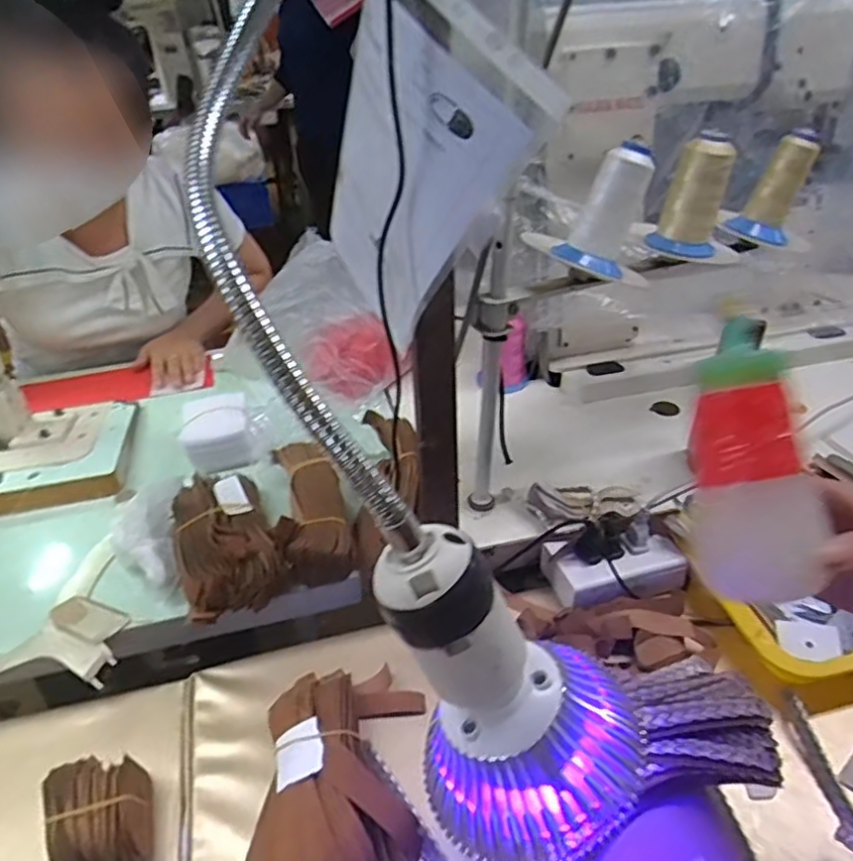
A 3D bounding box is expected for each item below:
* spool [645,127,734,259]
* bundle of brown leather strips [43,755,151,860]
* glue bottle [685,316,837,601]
[{"bbox_3d":[0.264,-0.235,0.654,0.067,0.108,0.058,11,38,17],"label":"spool"},{"bbox_3d":[-0.226,0.274,0.458,0.065,0.056,0.076,-12,37,-14],"label":"bundle of brown leather strips"},{"bbox_3d":[0.169,0.013,0.333,0.065,0.135,0.060,-16,10,-19],"label":"glue bottle"}]

